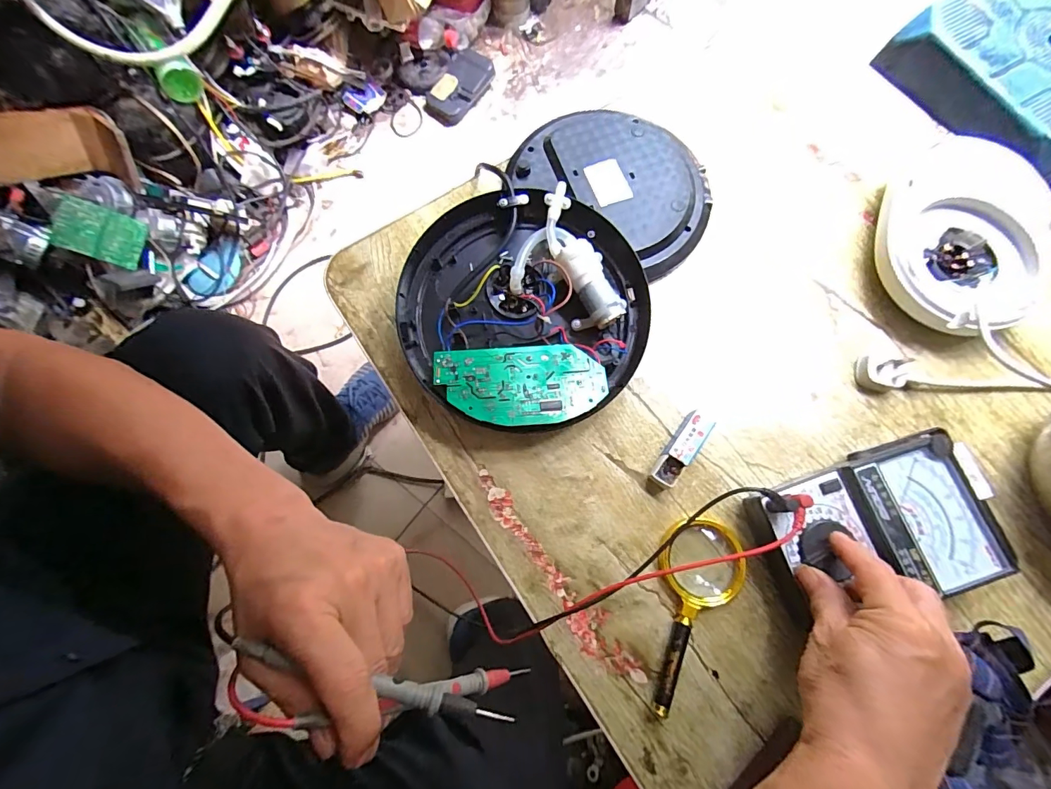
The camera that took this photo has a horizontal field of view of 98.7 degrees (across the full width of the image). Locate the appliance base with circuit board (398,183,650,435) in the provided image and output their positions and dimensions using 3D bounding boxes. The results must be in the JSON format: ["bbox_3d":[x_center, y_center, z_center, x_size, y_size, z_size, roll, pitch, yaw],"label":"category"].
[{"bbox_3d":[-0.001,-0.074,0.411,0.210,0.064,0.213,0,75,0],"label":"appliance base with circuit board"}]

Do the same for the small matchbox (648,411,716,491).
[{"bbox_3d":[0.136,0.049,0.398,0.024,0.021,0.071,35,77,9],"label":"small matchbox"}]

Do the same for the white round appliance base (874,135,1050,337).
[{"bbox_3d":[0.427,-0.153,0.446,0.164,0.044,0.198,40,78,10],"label":"white round appliance base"}]

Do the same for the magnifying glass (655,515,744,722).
[{"bbox_3d":[0.131,0.176,0.366,0.063,0.016,0.147,21,76,5],"label":"magnifying glass"}]

